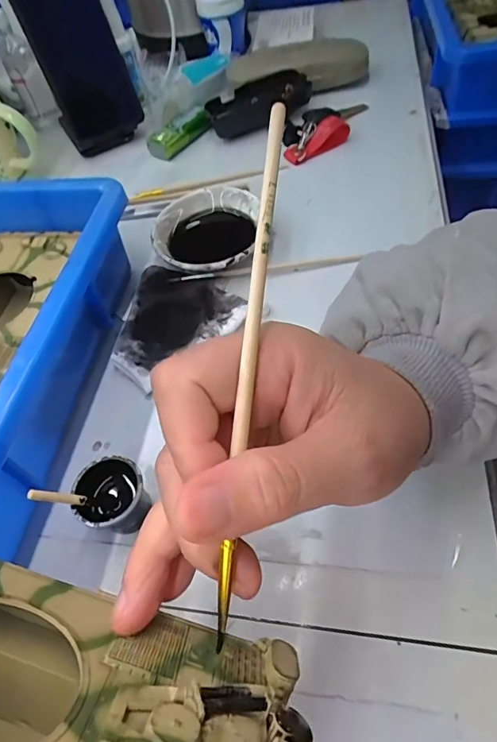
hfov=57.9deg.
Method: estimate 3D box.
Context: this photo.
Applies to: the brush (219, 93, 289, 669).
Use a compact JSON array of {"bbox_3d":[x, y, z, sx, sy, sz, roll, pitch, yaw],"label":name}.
[{"bbox_3d":[0.000,0.001,0.132,0.006,0.004,0.155,7,91,7],"label":"brush"}]

